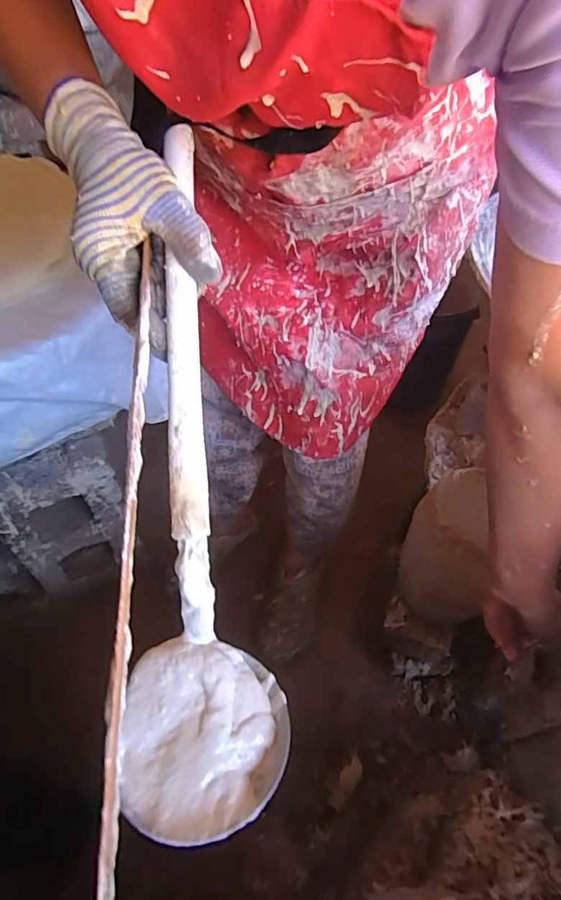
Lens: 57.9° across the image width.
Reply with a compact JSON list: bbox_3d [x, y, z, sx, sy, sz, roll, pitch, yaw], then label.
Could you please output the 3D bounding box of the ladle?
[{"bbox_3d":[-0.061,-0.009,0.297,0.086,0.050,0.389,-6,78,-6],"label":"ladle"}]

